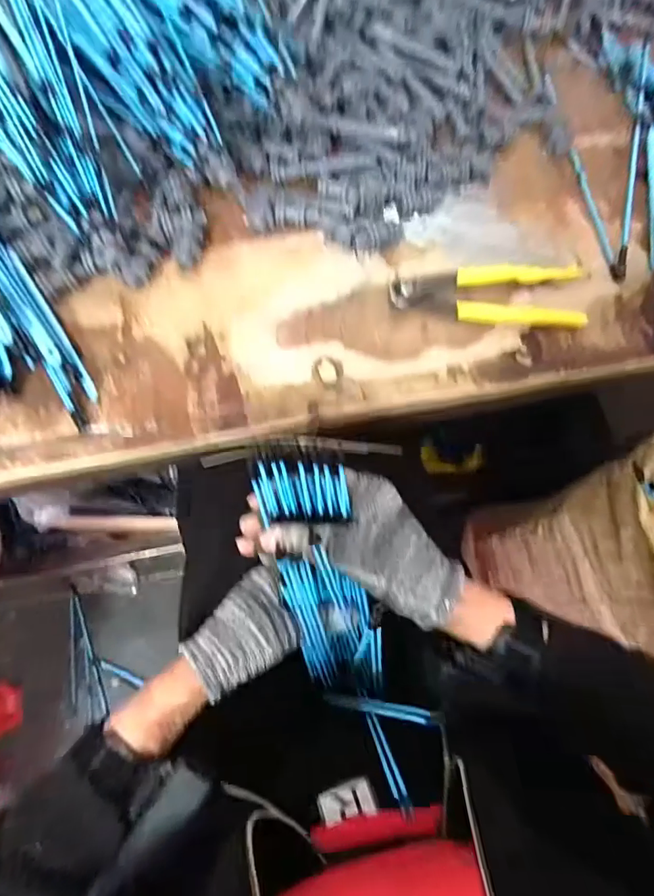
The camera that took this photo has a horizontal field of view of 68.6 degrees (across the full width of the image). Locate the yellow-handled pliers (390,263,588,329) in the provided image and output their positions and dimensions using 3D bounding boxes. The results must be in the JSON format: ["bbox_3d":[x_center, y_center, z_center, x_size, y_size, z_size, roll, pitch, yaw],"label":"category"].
[{"bbox_3d":[0.138,-0.130,0.407,0.162,0.010,0.055,0,73,-2],"label":"yellow-handled pliers"}]

